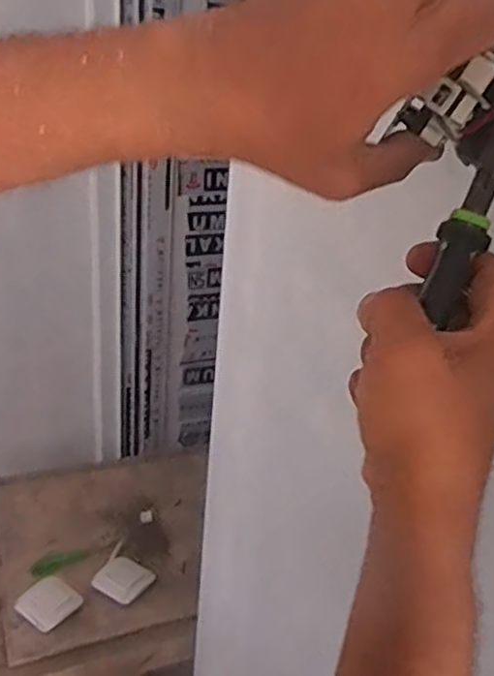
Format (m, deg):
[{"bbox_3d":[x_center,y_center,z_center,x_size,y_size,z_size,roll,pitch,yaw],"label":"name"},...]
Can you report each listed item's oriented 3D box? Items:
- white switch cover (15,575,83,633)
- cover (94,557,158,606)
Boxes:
[{"bbox_3d":[-0.315,0.419,1.068,0.082,0.008,0.080,24,34,31],"label":"white switch cover"},{"bbox_3d":[-0.206,0.402,1.118,0.083,0.013,0.083,18,31,22],"label":"cover"}]

